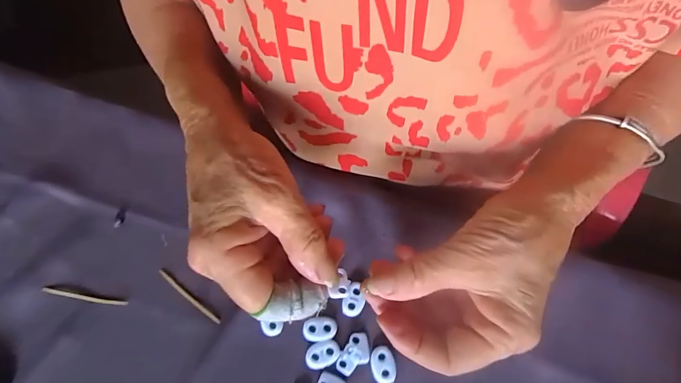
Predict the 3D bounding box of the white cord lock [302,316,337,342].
[{"bbox_3d":[-0.014,0.093,0.255,0.022,0.004,0.016,-8,71,-1],"label":"white cord lock"}]

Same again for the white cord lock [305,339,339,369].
[{"bbox_3d":[-0.012,0.109,0.251,0.022,0.004,0.016,-11,71,-2],"label":"white cord lock"}]

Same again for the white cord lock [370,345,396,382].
[{"bbox_3d":[0.028,0.115,0.248,0.016,0.004,0.024,-7,71,-1],"label":"white cord lock"}]

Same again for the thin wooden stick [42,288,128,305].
[{"bbox_3d":[-0.180,0.075,0.266,0.060,0.005,0.004,9,71,4],"label":"thin wooden stick"}]

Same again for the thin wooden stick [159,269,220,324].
[{"bbox_3d":[-0.108,0.074,0.267,0.059,0.004,0.004,36,76,13],"label":"thin wooden stick"}]

